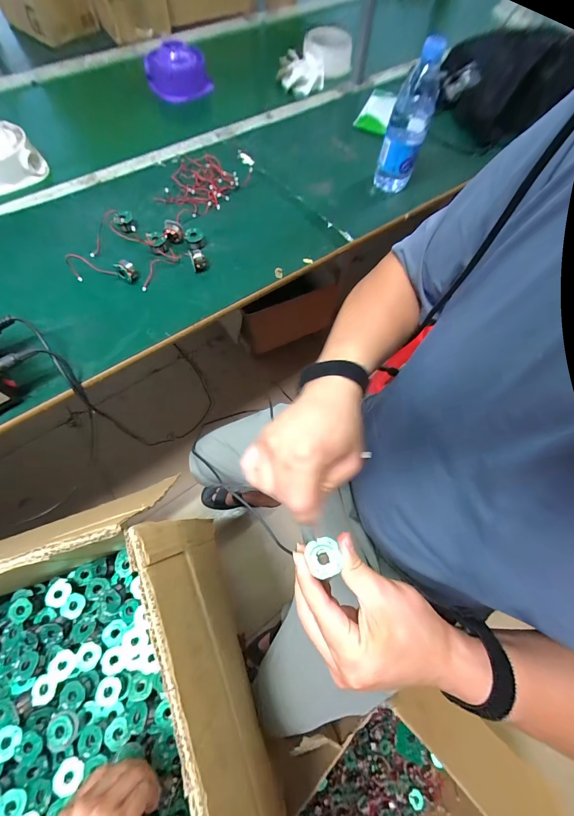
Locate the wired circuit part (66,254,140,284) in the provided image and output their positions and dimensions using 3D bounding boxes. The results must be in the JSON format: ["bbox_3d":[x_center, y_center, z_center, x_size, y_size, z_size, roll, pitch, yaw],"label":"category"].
[{"bbox_3d":[-0.294,-0.221,0.477,0.101,0.039,0.020,0,67,-3],"label":"wired circuit part"}]

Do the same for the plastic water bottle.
[{"bbox_3d":[0.213,-0.494,0.540,0.068,0.194,0.055,21,68,6],"label":"plastic water bottle"}]

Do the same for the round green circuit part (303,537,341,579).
[{"bbox_3d":[0.031,0.124,0.255,0.025,0.009,0.029,-6,68,-5],"label":"round green circuit part"}]

